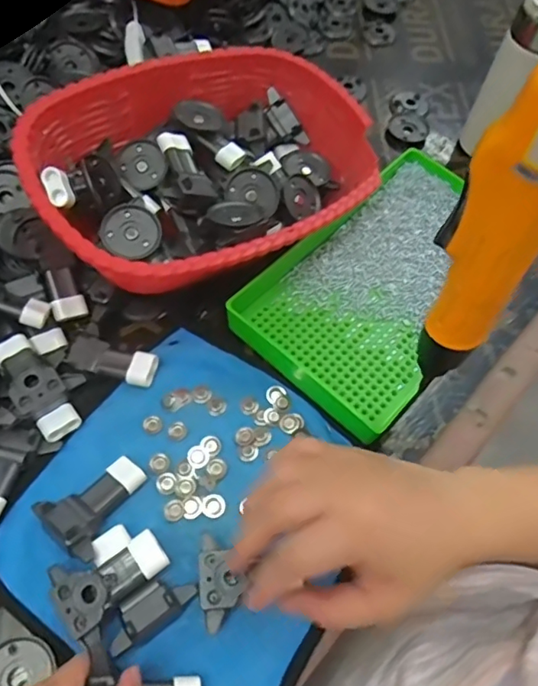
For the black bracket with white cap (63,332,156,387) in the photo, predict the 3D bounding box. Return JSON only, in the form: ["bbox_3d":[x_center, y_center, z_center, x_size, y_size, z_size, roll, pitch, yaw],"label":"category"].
[{"bbox_3d":[-0.113,0.014,0.405,0.062,0.016,0.026,16,60,5],"label":"black bracket with white cap"}]

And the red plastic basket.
[{"bbox_3d":[-0.039,-0.133,0.443,0.275,0.101,0.190,-35,71,-21],"label":"red plastic basket"}]

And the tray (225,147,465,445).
[{"bbox_3d":[0.095,-0.053,0.449,0.142,0.034,0.234,38,65,17],"label":"tray"}]

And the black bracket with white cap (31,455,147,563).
[{"bbox_3d":[-0.108,0.102,0.354,0.064,0.022,0.045,-37,69,-22],"label":"black bracket with white cap"}]

